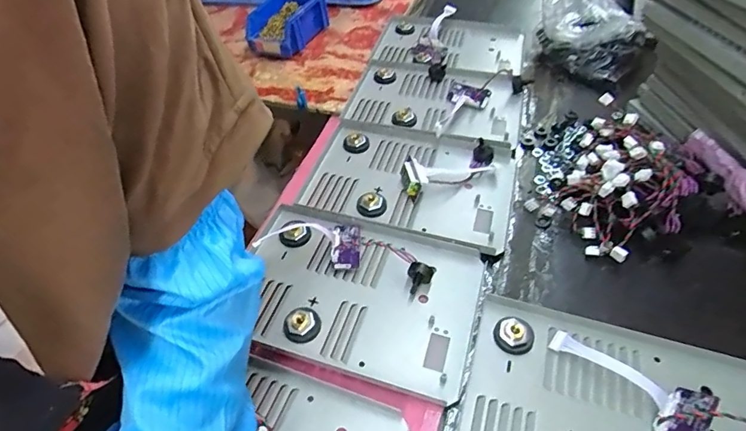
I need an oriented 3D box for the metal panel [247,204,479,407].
[{"bbox_3d":[-0.025,0.076,0.496,0.256,0.029,0.182,9,50,15],"label":"metal panel"}]

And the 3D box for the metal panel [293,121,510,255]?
[{"bbox_3d":[0.049,-0.042,0.613,0.265,0.047,0.186,8,50,14],"label":"metal panel"}]

